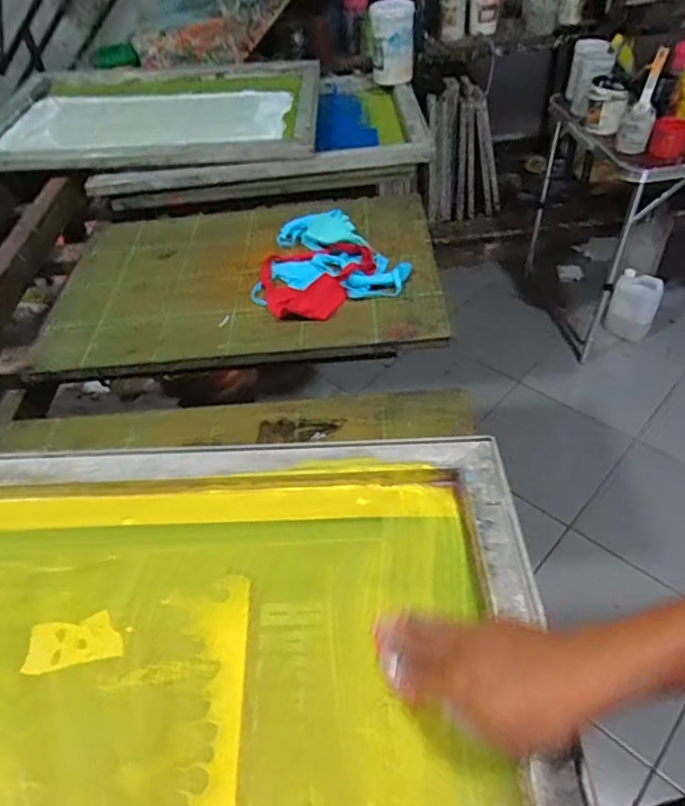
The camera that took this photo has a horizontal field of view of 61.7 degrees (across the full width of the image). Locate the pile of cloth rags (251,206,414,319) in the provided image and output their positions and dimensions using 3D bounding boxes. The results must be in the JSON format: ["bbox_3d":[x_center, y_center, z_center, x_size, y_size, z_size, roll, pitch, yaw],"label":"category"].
[{"bbox_3d":[-0.039,-0.212,0.873,0.220,0.029,0.257,-31,50,-20],"label":"pile of cloth rags"}]

